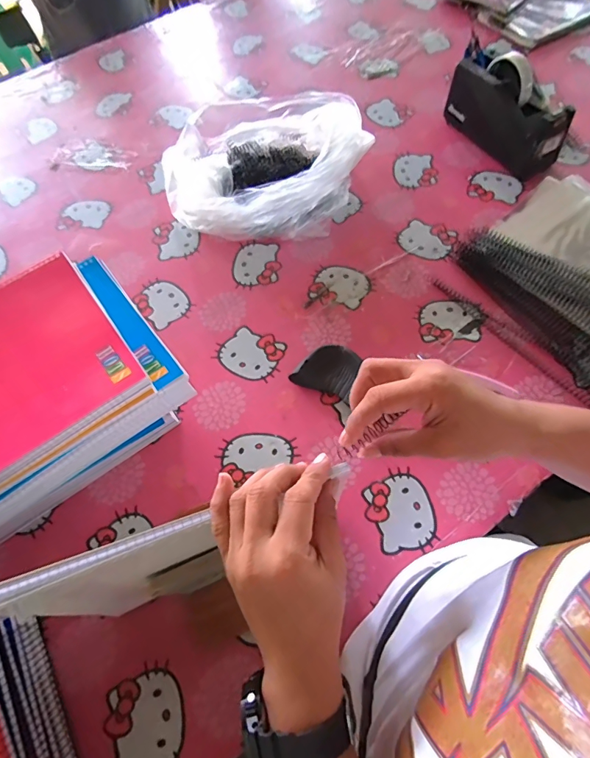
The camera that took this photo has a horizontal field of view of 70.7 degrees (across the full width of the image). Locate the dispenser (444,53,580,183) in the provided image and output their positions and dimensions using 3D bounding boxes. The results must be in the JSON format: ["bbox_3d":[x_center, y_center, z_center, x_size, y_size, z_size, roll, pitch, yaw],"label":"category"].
[{"bbox_3d":[0.340,-0.431,0.666,0.070,0.115,0.204,-29,67,-10],"label":"dispenser"}]

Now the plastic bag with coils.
[{"bbox_3d":[-0.051,-0.342,0.653,0.312,0.096,0.257,-6,64,1],"label":"plastic bag with coils"}]

